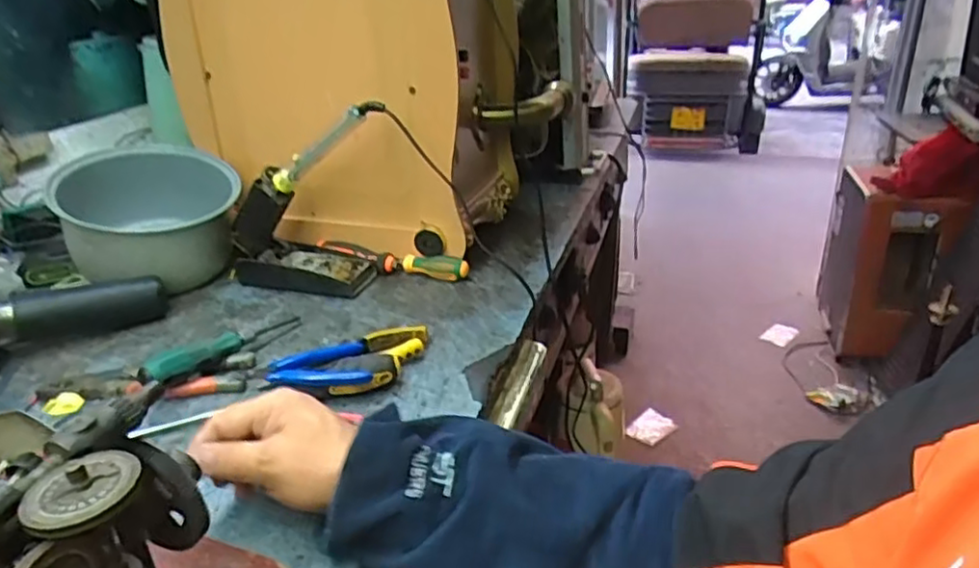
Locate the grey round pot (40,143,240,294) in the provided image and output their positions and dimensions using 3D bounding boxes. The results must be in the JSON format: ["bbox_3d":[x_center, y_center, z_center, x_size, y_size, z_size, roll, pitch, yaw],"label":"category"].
[{"bbox_3d":[-0.435,-0.093,0.872,0.206,0.138,0.229,-16,29,-25],"label":"grey round pot"}]

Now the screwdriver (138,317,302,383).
[{"bbox_3d":[-0.258,0.058,0.675,0.026,0.022,0.180,10,17,25],"label":"screwdriver"}]

